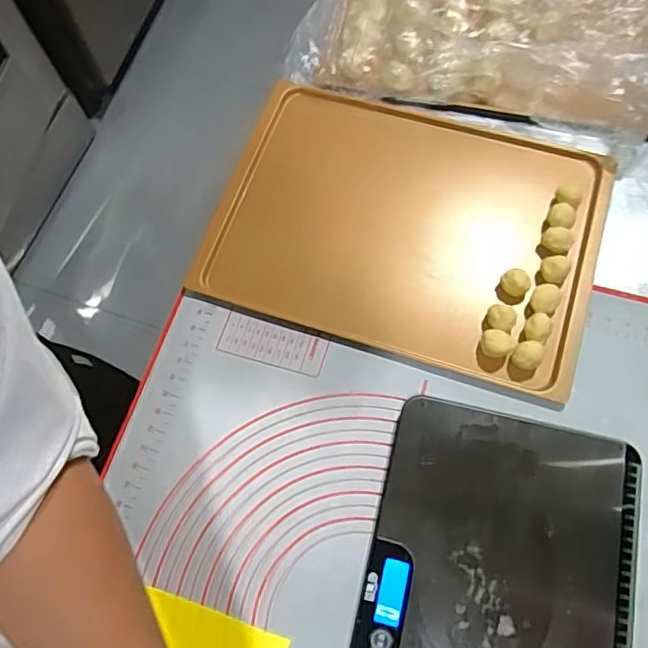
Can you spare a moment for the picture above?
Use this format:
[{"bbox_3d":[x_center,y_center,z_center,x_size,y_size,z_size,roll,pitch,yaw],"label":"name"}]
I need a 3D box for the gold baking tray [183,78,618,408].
[{"bbox_3d":[0.102,-0.119,0.704,0.421,0.029,0.324,15,68,13],"label":"gold baking tray"}]

